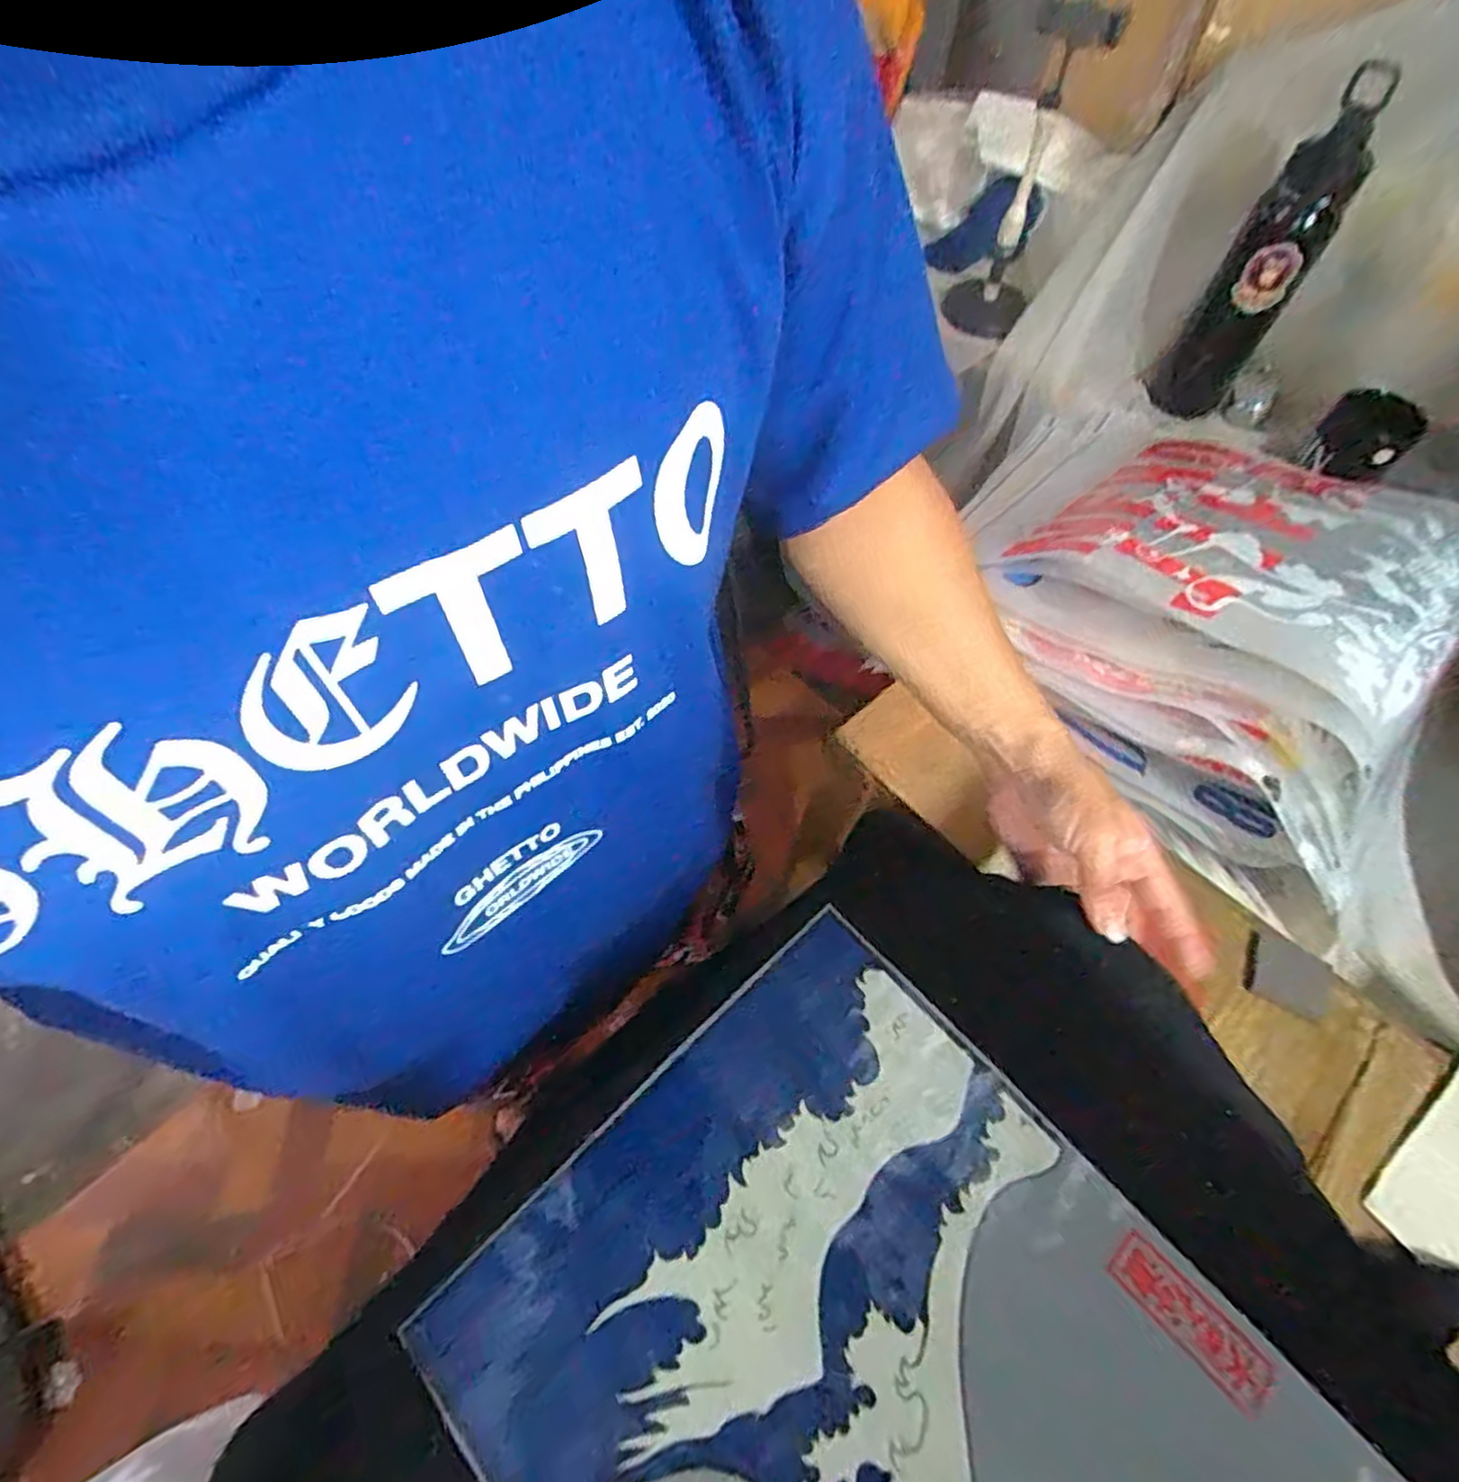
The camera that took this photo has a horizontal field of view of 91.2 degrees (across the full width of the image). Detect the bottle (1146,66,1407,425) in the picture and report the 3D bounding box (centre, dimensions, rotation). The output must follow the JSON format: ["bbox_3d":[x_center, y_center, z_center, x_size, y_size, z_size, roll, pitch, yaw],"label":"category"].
[{"bbox_3d":[0.554,-0.488,0.748,0.083,0.279,0.093,35,66,16],"label":"bottle"}]

